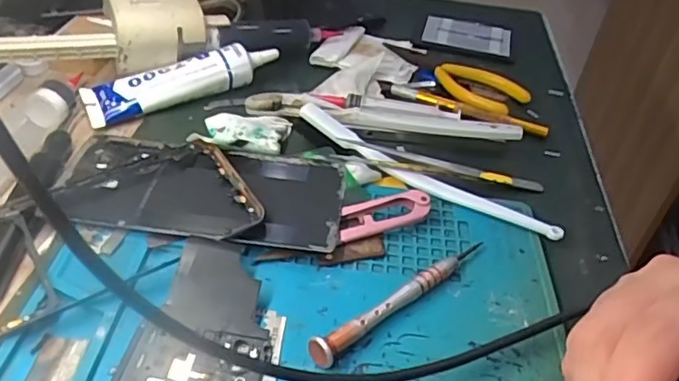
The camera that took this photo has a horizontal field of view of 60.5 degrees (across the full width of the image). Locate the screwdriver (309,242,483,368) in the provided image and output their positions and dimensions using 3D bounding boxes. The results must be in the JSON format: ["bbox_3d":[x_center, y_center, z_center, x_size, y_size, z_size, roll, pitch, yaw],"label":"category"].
[{"bbox_3d":[0.033,0.051,0.281,0.113,0.012,0.011,-25,50,-33],"label":"screwdriver"}]

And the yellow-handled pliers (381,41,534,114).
[{"bbox_3d":[0.090,-0.097,0.472,0.051,0.005,0.128,-28,52,-35],"label":"yellow-handled pliers"}]

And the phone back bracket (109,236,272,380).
[{"bbox_3d":[-0.058,0.059,0.257,0.059,0.014,0.090,10,40,3],"label":"phone back bracket"}]

